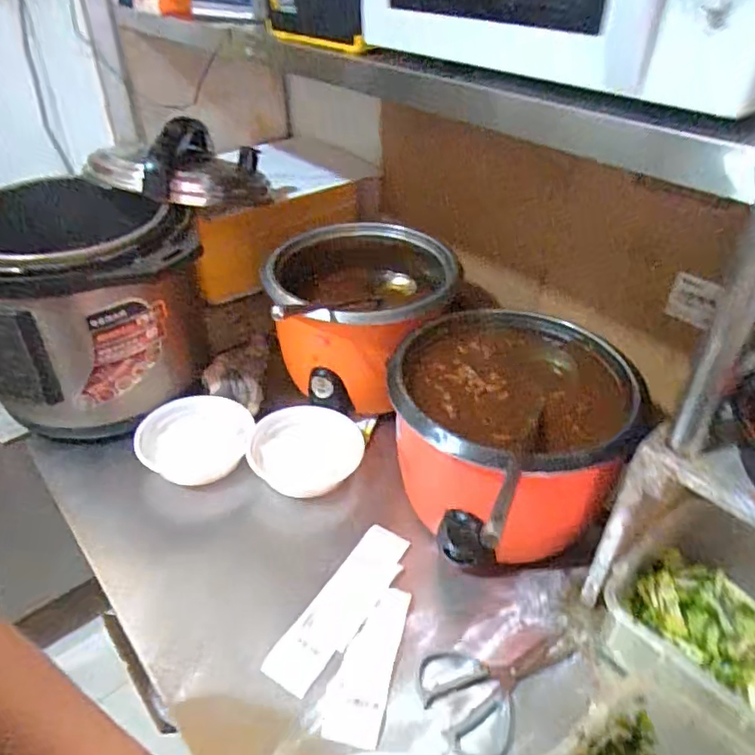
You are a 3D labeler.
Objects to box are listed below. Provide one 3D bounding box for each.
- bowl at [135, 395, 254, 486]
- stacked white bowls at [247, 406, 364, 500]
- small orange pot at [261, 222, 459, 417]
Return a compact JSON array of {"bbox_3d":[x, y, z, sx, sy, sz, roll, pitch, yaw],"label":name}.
[{"bbox_3d":[-0.274,0.103,0.908,0.164,0.068,0.154,1,37,0],"label":"bowl"},{"bbox_3d":[-0.109,0.116,0.902,0.161,0.058,0.148,0,51,0],"label":"stacked white bowls"},{"bbox_3d":[-0.034,-0.098,0.976,0.276,0.220,0.260,1,37,0],"label":"small orange pot"}]

